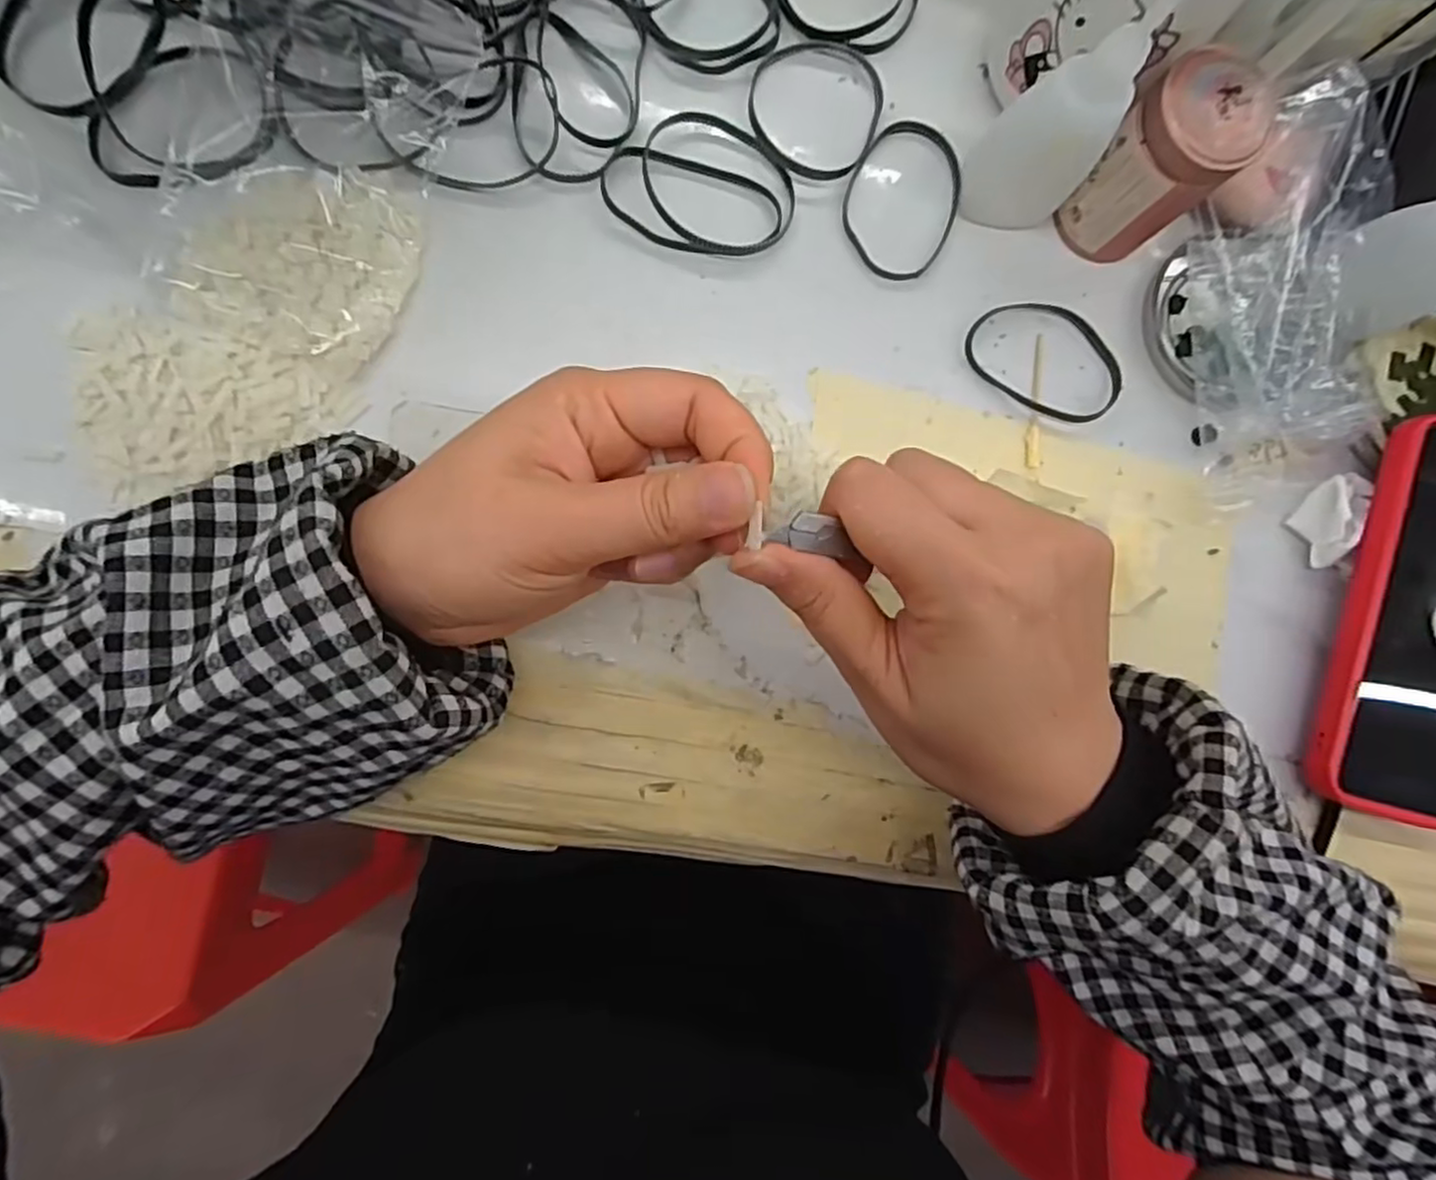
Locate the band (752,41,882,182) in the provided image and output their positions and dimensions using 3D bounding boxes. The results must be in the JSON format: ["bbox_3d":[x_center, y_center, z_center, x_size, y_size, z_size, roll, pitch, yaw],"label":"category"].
[{"bbox_3d":[0.041,-0.203,0.288,0.055,0.008,0.062,19,86,-6],"label":"band"}]

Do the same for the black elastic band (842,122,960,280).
[{"bbox_3d":[0.079,-0.166,0.290,0.049,0.004,0.066,26,85,-6],"label":"black elastic band"}]

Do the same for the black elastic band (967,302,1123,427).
[{"bbox_3d":[0.143,-0.101,0.296,0.070,0.004,0.049,32,84,-5],"label":"black elastic band"}]

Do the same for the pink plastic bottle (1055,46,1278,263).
[{"bbox_3d":[0.173,-0.169,0.273,0.041,0.066,0.044,0,88,-7],"label":"pink plastic bottle"}]

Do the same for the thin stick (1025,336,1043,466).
[{"bbox_3d":[0.137,-0.082,0.294,0.007,0.004,0.059,5,87,-7],"label":"thin stick"}]

